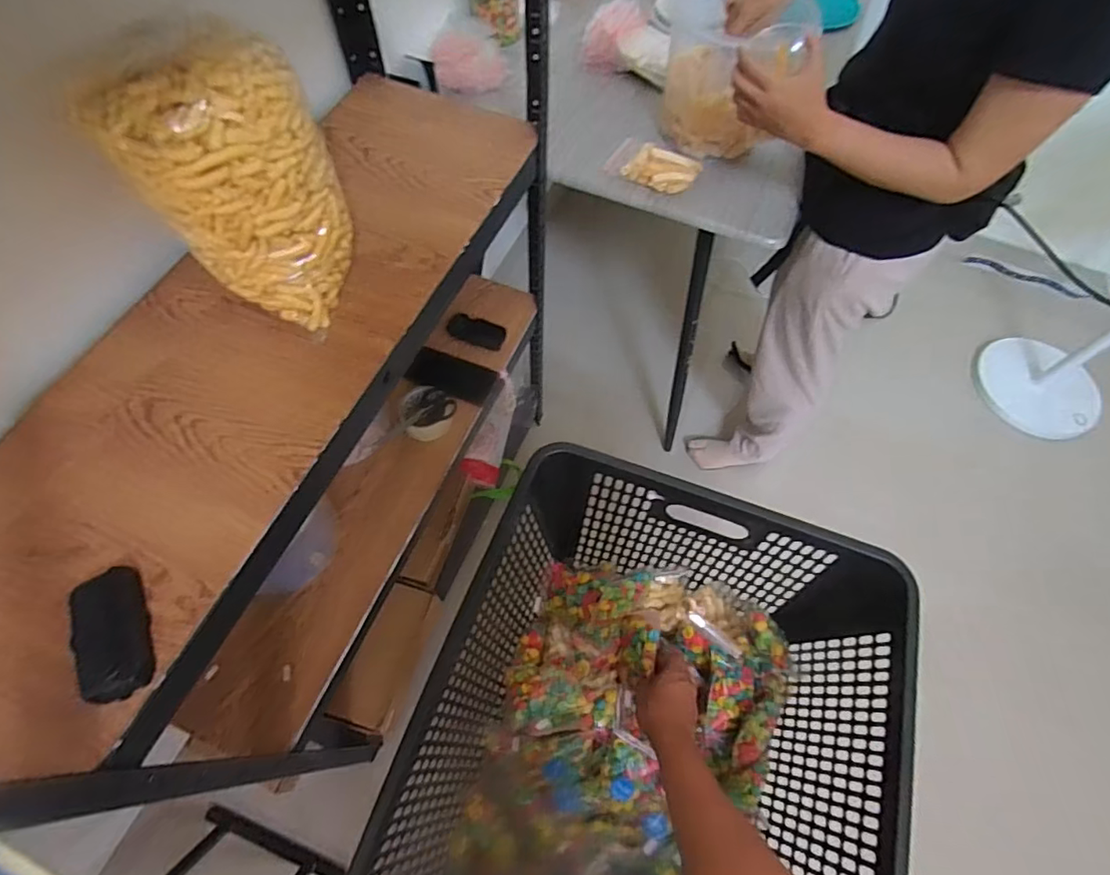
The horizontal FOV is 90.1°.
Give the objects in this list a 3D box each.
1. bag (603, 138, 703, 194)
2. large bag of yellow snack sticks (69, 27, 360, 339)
[{"bbox_3d":[0.159,-0.439,0.890,0.146,0.034,0.085,36,67,16],"label":"bag"},{"bbox_3d":[-0.305,-0.245,0.553,0.145,0.251,0.126,16,63,7],"label":"large bag of yellow snack sticks"}]

